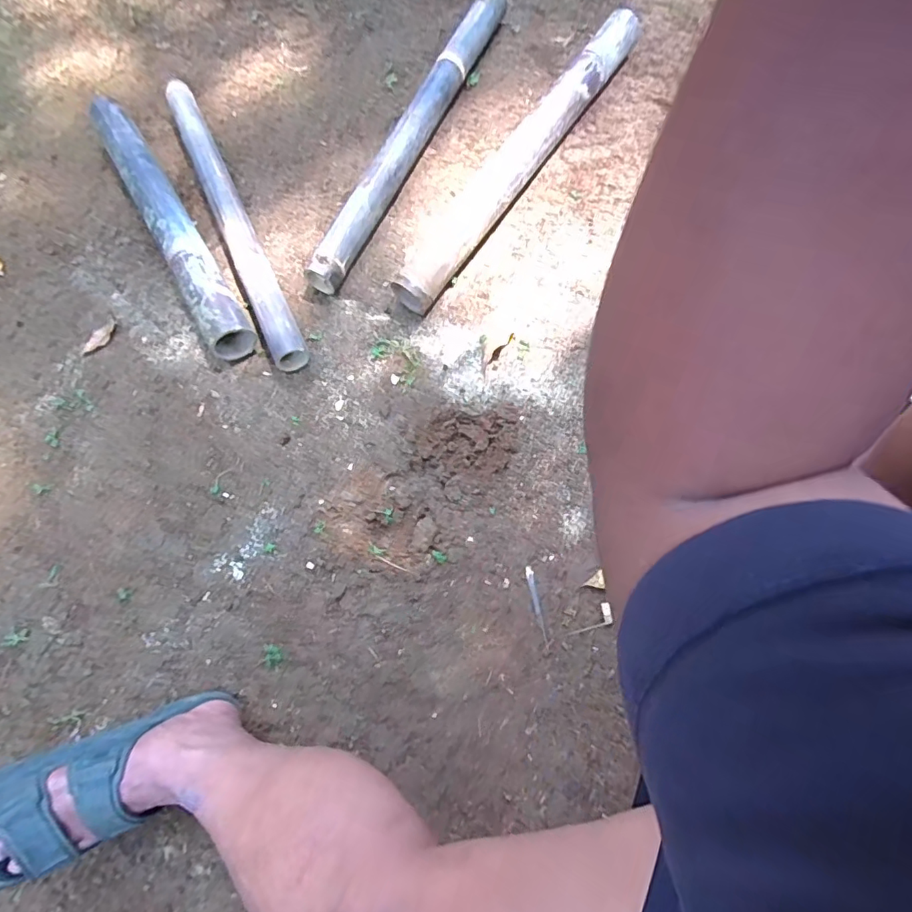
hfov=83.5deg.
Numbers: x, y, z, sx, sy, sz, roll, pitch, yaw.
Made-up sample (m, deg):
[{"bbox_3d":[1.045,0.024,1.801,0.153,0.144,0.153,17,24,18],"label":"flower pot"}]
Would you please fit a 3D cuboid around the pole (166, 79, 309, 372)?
[{"bbox_3d":[-0.397,-0.422,0.893,0.059,0.064,0.630,-26,74,-6],"label":"pole"}]

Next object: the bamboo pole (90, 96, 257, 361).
[{"bbox_3d":[-0.496,-0.405,0.889,0.066,0.087,0.567,-31,75,-7],"label":"bamboo pole"}]

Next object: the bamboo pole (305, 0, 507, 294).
[{"bbox_3d":[-0.068,-0.607,0.940,0.064,0.071,0.737,25,75,8],"label":"bamboo pole"}]

